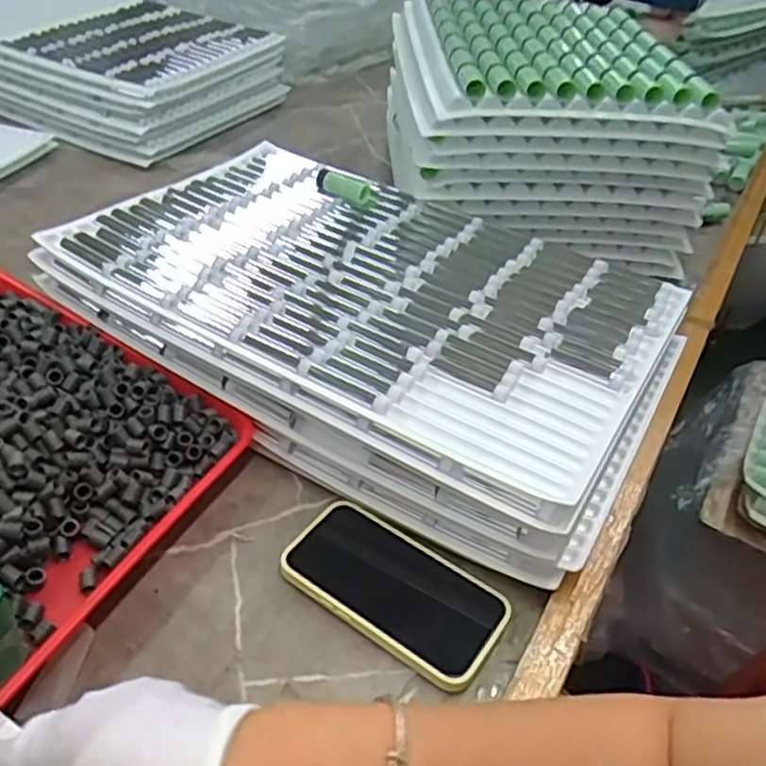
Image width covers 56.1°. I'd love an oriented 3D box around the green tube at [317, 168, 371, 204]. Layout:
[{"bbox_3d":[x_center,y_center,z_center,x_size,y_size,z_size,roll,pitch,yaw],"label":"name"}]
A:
[{"bbox_3d":[-0.039,-0.199,0.735,0.061,0.026,0.018,23,44,20],"label":"green tube"}]

